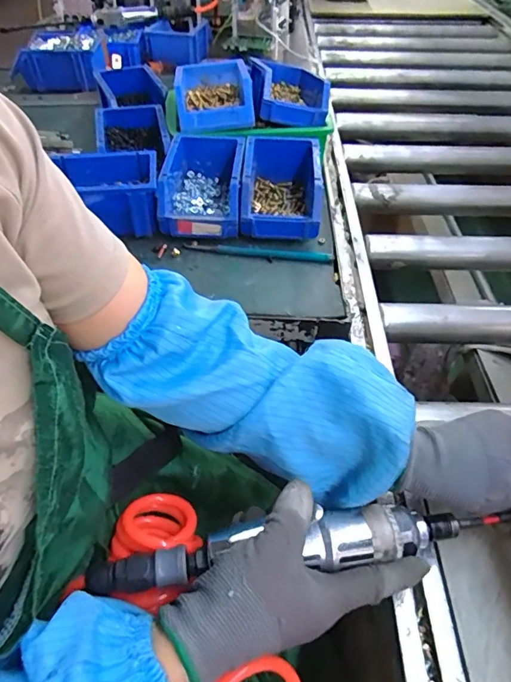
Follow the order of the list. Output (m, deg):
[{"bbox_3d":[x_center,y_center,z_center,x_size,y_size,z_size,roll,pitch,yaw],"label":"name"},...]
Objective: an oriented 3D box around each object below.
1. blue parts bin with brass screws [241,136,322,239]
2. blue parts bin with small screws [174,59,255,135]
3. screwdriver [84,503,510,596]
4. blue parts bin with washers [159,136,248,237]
[{"bbox_3d":[0.035,-0.207,0.614,0.100,0.069,0.160,2,47,1],"label":"blue parts bin with brass screws"},{"bbox_3d":[-0.068,-0.370,0.682,0.115,0.056,0.167,-5,47,-6],"label":"blue parts bin with small screws"},{"bbox_3d":[0.034,0.138,0.311,0.283,0.031,0.033,-6,45,-6],"label":"screwdriver"},{"bbox_3d":[-0.072,-0.209,0.614,0.108,0.068,0.162,3,47,1],"label":"blue parts bin with washers"}]

